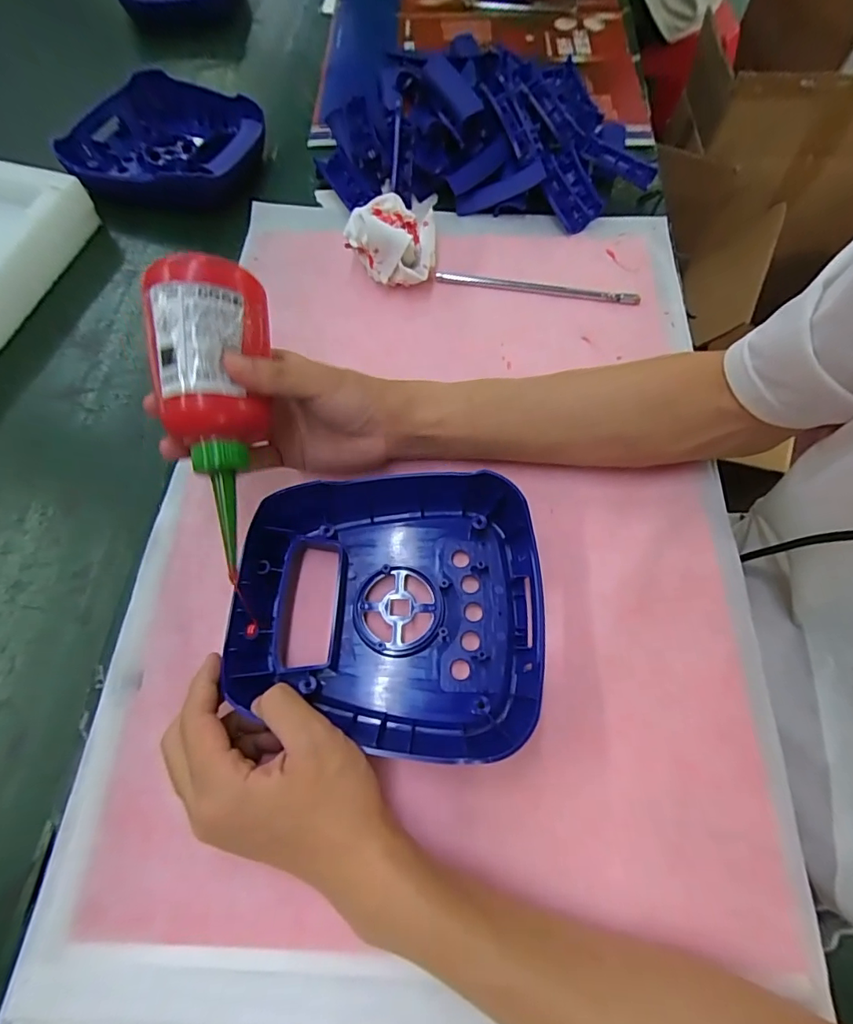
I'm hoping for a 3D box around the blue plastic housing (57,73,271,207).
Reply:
[{"bbox_3d":[-0.259,-0.376,0.502,0.191,0.044,0.150,2,66,1],"label":"blue plastic housing"}]

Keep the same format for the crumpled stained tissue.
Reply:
[{"bbox_3d":[-0.030,-0.228,0.426,0.076,0.063,0.059,-2,66,-1],"label":"crumpled stained tissue"}]

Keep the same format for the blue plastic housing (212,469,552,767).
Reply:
[{"bbox_3d":[-0.023,0.057,0.300,0.180,0.040,0.163,-3,65,1],"label":"blue plastic housing"}]

